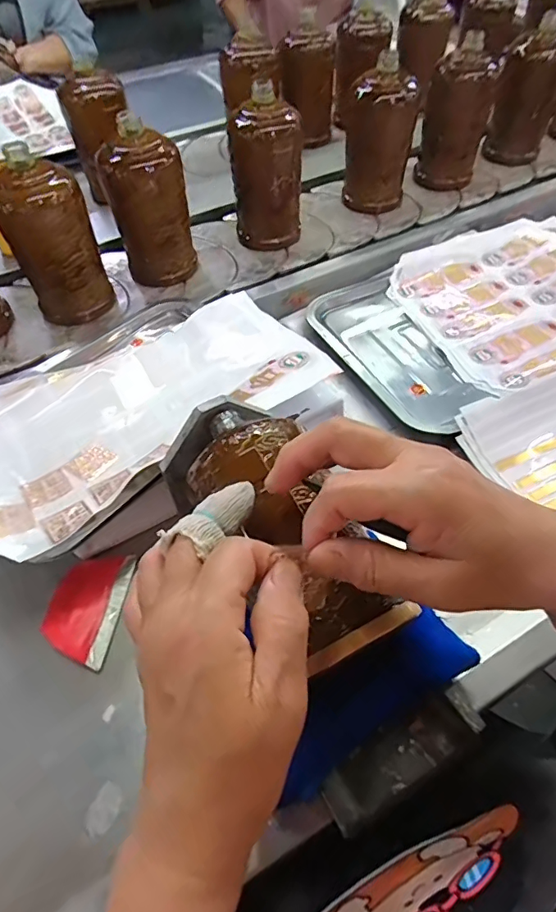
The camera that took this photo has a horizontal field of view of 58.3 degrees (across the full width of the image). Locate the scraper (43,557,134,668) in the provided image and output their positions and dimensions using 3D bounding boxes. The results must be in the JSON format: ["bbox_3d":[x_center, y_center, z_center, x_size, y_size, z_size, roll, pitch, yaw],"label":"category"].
[{"bbox_3d":[-0.153,0.118,0.395,0.059,0.009,0.083,5,54,8],"label":"scraper"}]

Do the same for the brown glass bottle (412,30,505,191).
[{"bbox_3d":[0.274,-0.519,0.776,0.095,0.176,0.082,13,56,13],"label":"brown glass bottle"}]

